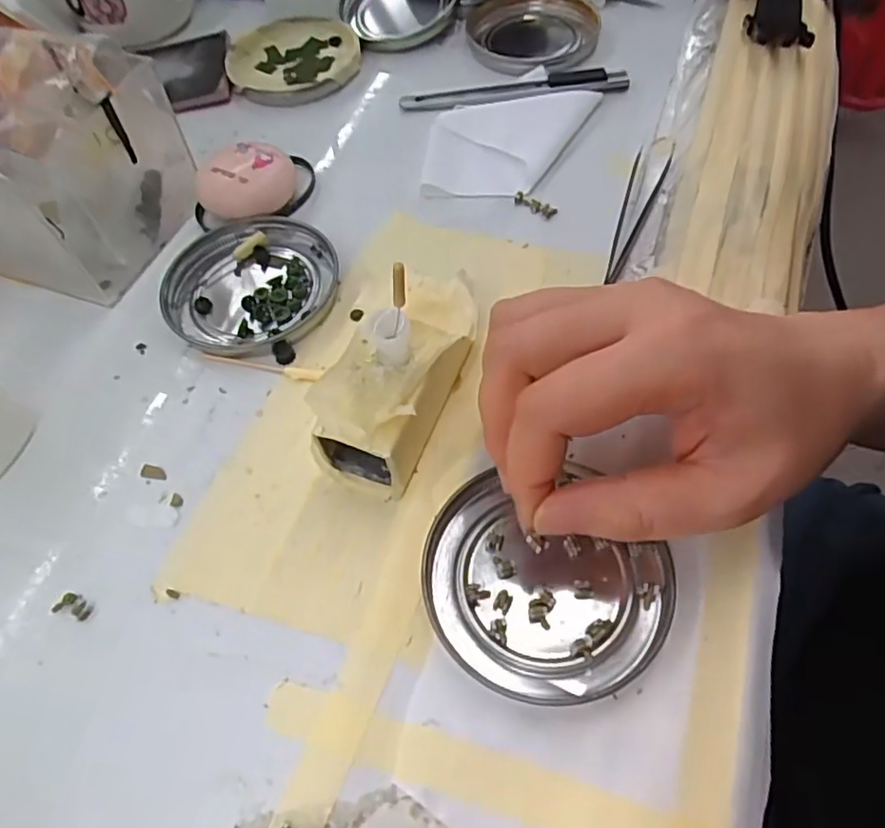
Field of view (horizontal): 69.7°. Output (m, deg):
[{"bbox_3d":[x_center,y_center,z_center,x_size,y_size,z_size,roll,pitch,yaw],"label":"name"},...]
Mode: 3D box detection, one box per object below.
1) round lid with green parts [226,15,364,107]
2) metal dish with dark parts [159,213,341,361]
[{"bbox_3d":[-0.091,-0.220,0.390,0.077,0.012,0.086,-14,58,-4],"label":"round lid with green parts"},{"bbox_3d":[-0.088,-0.059,0.292,0.076,0.010,0.075,-2,58,3],"label":"metal dish with dark parts"}]

